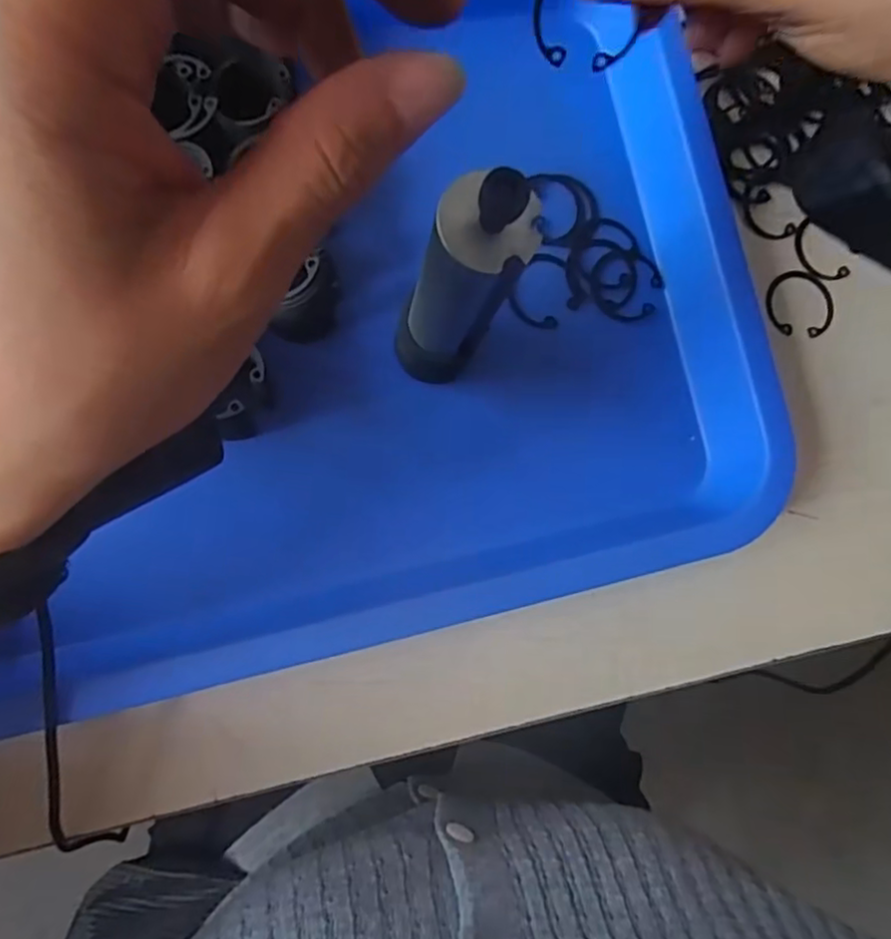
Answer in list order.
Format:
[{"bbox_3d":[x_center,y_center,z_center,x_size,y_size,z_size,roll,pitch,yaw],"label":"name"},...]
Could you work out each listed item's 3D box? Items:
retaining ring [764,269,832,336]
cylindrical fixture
[{"bbox_3d":[0.182,-0.085,0.339,0.035,0.004,0.034,1,83,-6],"label":"retaining ring"},{"bbox_3d":[0.002,-0.060,0.240,0.027,0.139,0.029,0,87,-9],"label":"cylindrical fixture"}]

